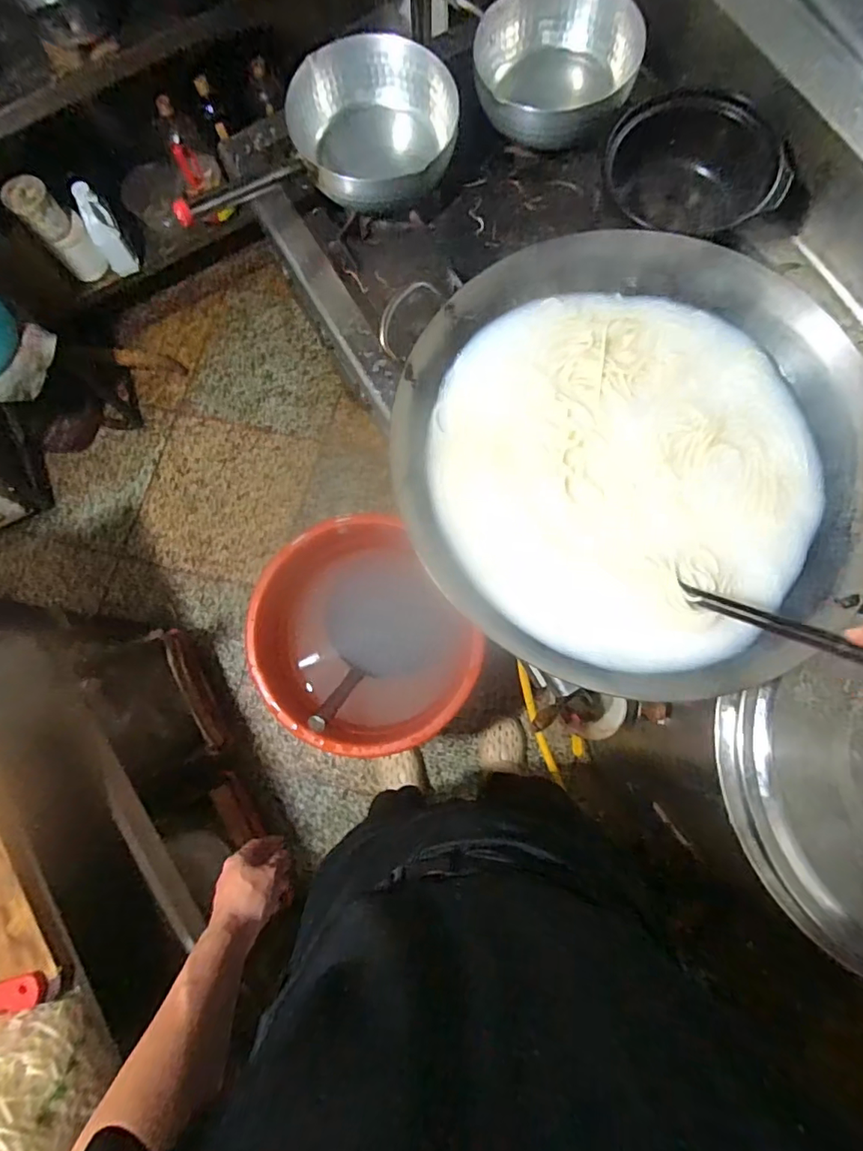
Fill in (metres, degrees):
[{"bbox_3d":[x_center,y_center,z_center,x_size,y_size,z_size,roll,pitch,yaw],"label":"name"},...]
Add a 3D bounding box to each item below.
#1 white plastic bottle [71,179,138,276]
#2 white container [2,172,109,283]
[{"bbox_3d":[-0.847,-0.886,1.381,0.081,0.198,0.063,-38,81,-6],"label":"white plastic bottle"},{"bbox_3d":[-0.916,-0.848,1.315,0.111,0.228,0.104,-43,82,-6],"label":"white container"}]

